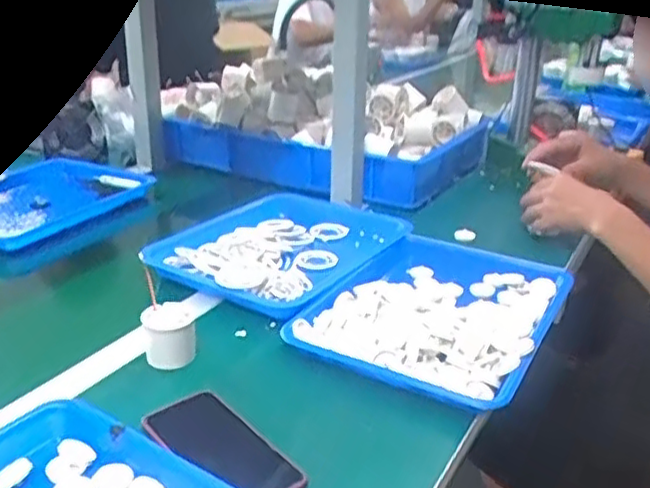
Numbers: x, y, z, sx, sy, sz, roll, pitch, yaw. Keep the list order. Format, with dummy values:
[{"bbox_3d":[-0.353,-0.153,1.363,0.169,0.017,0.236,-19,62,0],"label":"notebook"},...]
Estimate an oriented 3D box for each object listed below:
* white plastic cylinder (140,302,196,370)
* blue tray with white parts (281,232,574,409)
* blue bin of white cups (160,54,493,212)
[{"bbox_3d":[-0.168,0.099,0.732,0.051,0.050,0.053,-8,24,-18],"label":"white plastic cylinder"},{"bbox_3d":[0.137,0.071,0.841,0.269,0.027,0.371,12,26,25],"label":"blue tray with white parts"},{"bbox_3d":[0.003,-0.264,1.435,0.598,0.169,0.407,13,26,28],"label":"blue bin of white cups"}]

